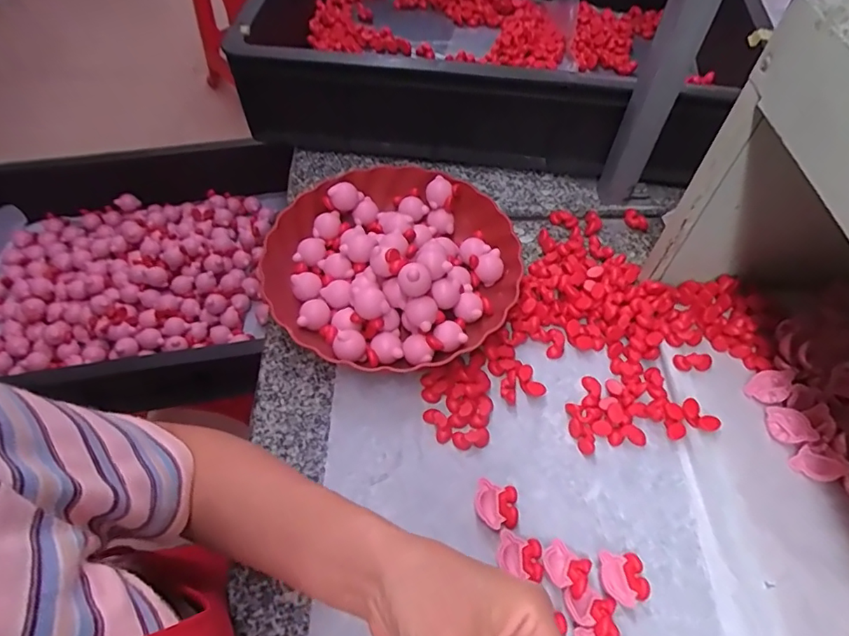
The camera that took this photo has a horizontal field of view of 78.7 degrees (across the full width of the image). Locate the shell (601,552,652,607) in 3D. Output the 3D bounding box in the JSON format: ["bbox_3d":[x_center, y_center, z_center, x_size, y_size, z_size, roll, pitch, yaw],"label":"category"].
[{"bbox_3d":[0.146,0.192,0.384,0.031,0.013,0.038,-14,59,-9],"label":"shell"}]

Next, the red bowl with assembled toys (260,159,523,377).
[{"bbox_3d":[-0.032,-0.066,0.507,0.245,0.072,0.232,0,58,0],"label":"red bowl with assembled toys"}]

